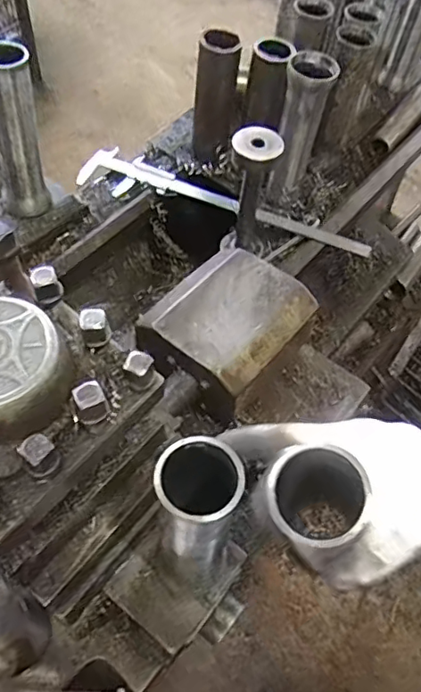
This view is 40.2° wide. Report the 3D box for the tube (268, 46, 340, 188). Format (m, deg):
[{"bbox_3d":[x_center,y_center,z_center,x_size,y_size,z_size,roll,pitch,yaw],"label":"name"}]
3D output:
[{"bbox_3d":[0.113,-0.274,0.721,0.057,0.165,0.045,16,57,6],"label":"tube"}]

